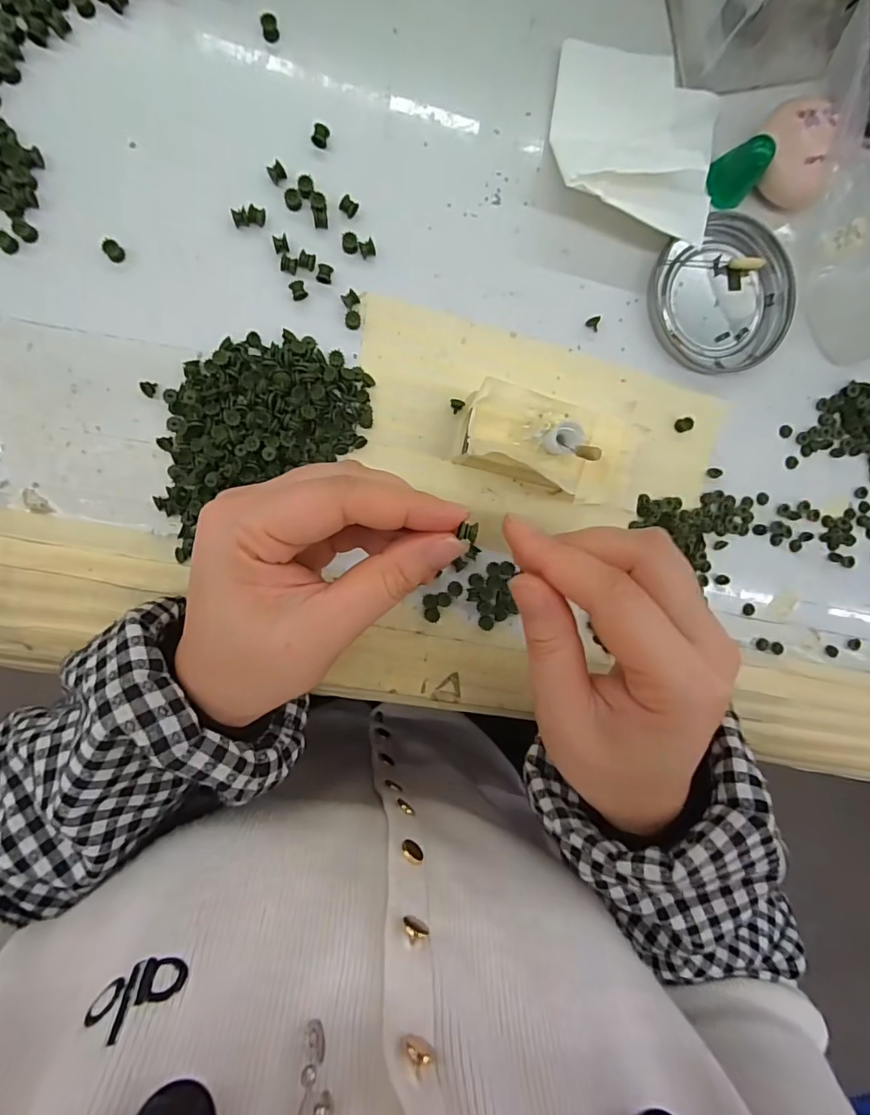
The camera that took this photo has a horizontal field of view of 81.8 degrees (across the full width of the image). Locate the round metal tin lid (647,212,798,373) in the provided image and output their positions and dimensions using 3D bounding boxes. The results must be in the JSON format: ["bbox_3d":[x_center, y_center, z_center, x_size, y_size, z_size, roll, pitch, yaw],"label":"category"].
[{"bbox_3d":[0.153,-0.137,0.266,0.070,0.010,0.075,-1,95,-8],"label":"round metal tin lid"}]

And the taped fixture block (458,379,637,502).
[{"bbox_3d":[0.052,-0.054,0.243,0.082,0.041,0.044,16,93,-9],"label":"taped fixture block"}]

